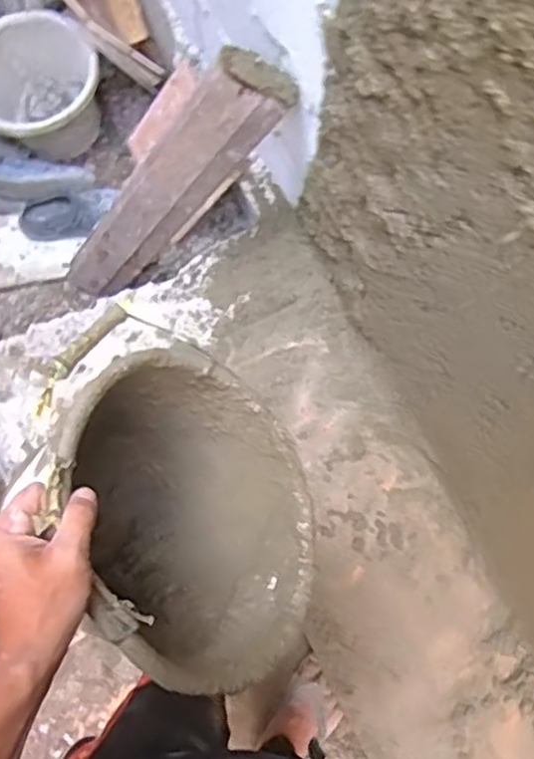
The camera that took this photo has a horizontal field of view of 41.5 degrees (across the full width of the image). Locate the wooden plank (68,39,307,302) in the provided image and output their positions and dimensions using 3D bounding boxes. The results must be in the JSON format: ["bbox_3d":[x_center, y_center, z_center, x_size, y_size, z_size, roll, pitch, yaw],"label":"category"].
[{"bbox_3d":[-0.189,-0.331,1.293,0.133,0.702,0.089,-11,76,-39],"label":"wooden plank"}]

